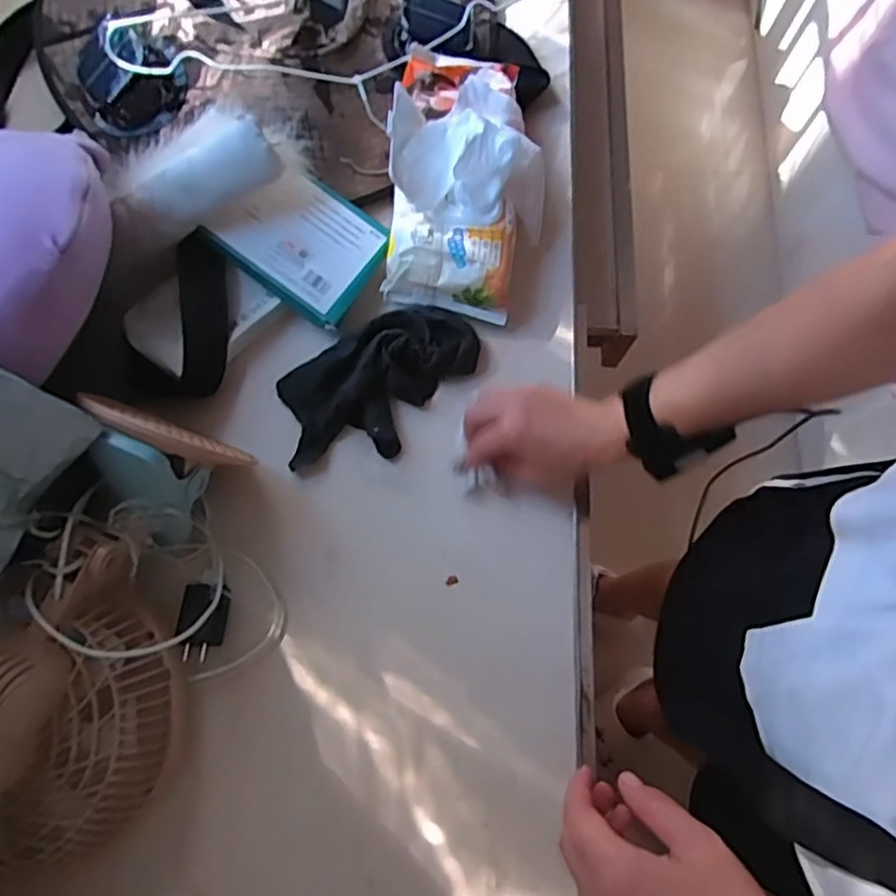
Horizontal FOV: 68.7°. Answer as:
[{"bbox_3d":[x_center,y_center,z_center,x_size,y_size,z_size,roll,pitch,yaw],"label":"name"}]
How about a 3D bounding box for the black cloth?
[{"bbox_3d":[-0.056,-0.057,0.554,0.181,0.033,0.104,-30,76,-9],"label":"black cloth"}]

